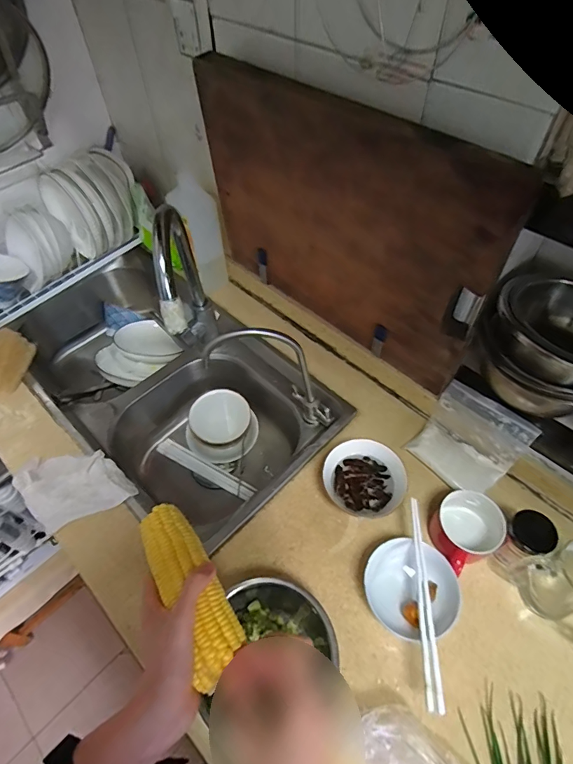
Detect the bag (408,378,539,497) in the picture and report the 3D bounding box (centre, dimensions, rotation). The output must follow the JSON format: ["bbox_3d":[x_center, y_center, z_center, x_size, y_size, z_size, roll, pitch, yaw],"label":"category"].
[{"bbox_3d":[0.288,0.095,0.672,0.144,0.097,0.115,36,63,24],"label":"bag"}]

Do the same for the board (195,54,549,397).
[{"bbox_3d":[0.059,-0.216,0.610,0.472,0.341,0.027,39,64,25],"label":"board"}]

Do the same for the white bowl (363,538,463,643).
[{"bbox_3d":[0.163,0.281,0.574,0.111,0.062,0.116,-1,54,1],"label":"white bowl"}]

